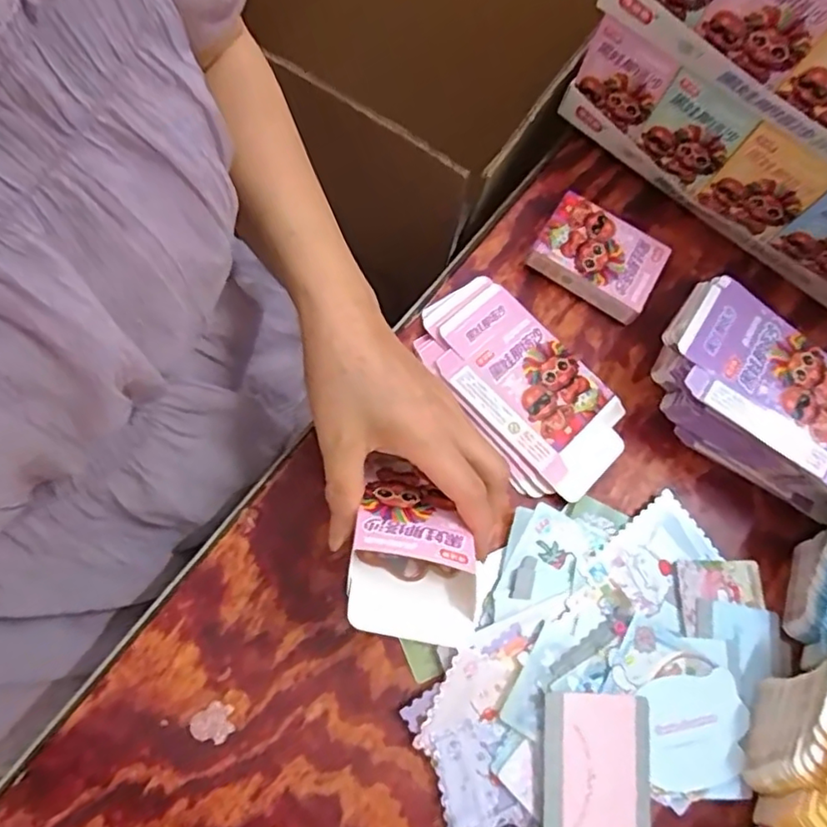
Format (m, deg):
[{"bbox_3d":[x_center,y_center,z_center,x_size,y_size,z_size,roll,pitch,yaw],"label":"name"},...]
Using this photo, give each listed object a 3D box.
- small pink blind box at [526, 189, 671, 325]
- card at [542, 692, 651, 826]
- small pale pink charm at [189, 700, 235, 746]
[{"bbox_3d":[0.141,-0.120,0.470,0.091,0.024,0.067,33,70,5],"label":"small pink blind box"},{"bbox_3d":[0.104,0.206,0.350,0.062,0.004,0.085,5,75,-7],"label":"card"},{"bbox_3d":[-0.113,0.176,0.350,0.023,0.004,0.021,2,71,-6],"label":"small pale pink charm"}]

